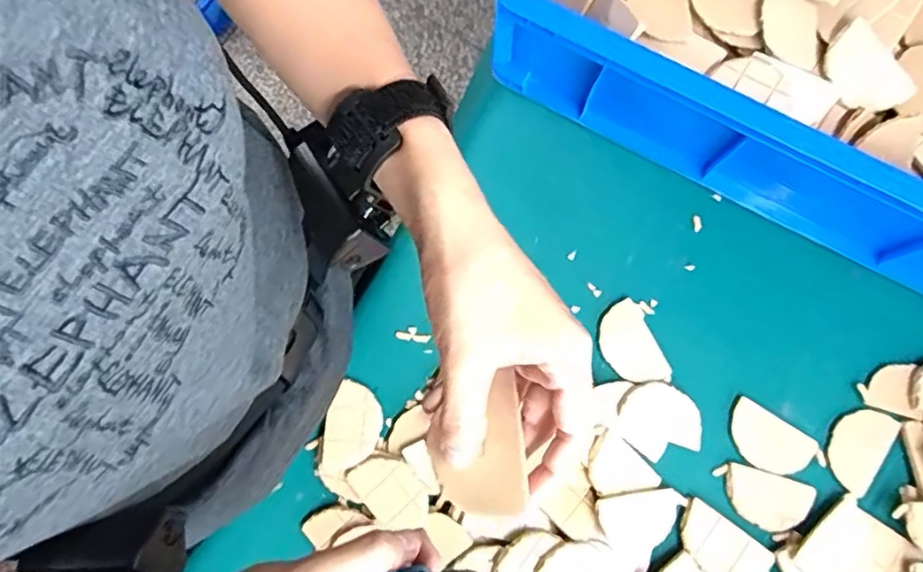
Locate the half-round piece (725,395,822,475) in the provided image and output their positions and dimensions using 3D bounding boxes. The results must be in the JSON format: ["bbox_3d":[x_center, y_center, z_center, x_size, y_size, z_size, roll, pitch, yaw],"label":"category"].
[{"bbox_3d":[0.248,0.126,0.485,0.071,0.004,0.044,32,78,8],"label":"half-round piece"}]

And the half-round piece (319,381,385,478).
[{"bbox_3d":[-0.086,0.114,0.474,0.043,0.015,0.071,8,76,2],"label":"half-round piece"}]

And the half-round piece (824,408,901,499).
[{"bbox_3d":[0.323,0.131,0.488,0.043,0.006,0.069,34,78,9],"label":"half-round piece"}]

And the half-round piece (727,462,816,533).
[{"bbox_3d":[0.245,0.172,0.478,0.068,0.004,0.043,17,76,5],"label":"half-round piece"}]

